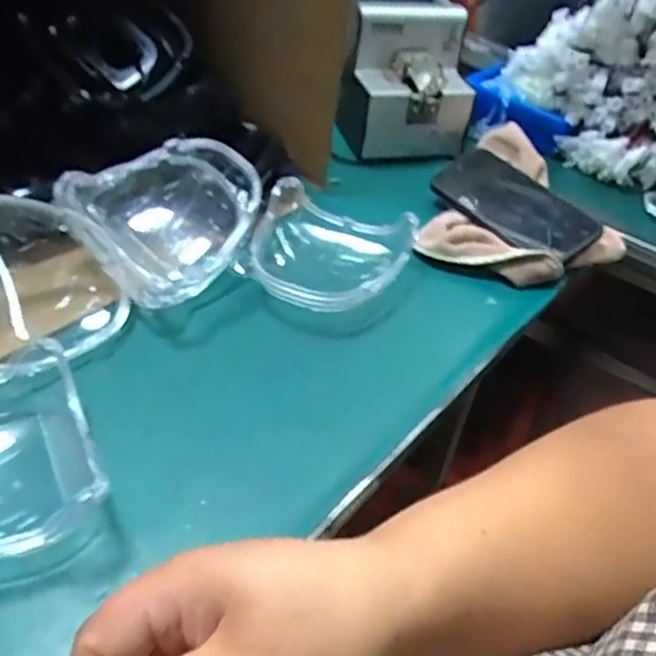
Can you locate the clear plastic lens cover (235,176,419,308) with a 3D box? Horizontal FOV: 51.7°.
[{"bbox_3d":[-0.004,-0.063,0.590,0.138,0.042,0.122,18,44,14],"label":"clear plastic lens cover"}]

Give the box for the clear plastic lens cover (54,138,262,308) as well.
[{"bbox_3d":[-0.139,-0.089,0.567,0.147,0.090,0.135,21,45,16],"label":"clear plastic lens cover"}]

